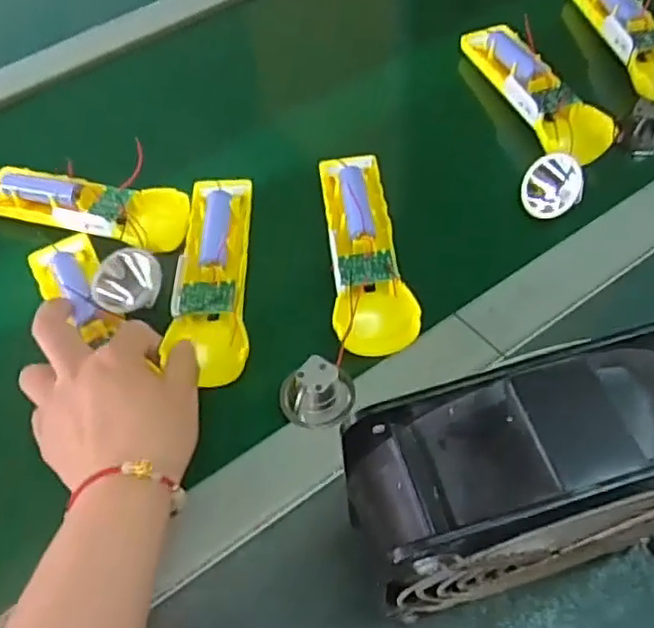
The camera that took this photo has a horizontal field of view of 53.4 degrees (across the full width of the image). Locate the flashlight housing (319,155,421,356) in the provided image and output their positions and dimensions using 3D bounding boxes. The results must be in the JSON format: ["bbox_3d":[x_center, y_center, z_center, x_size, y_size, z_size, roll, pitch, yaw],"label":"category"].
[{"bbox_3d":[0.027,-0.040,0.440,0.054,0.035,0.158,-5,56,0],"label":"flashlight housing"}]

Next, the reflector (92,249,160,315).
[{"bbox_3d":[-0.127,-0.021,0.414,0.044,0.019,0.038,-26,59,-11],"label":"reflector"}]

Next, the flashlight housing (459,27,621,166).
[{"bbox_3d":[0.156,-0.171,0.495,0.042,0.033,0.158,-18,58,-7],"label":"flashlight housing"}]

